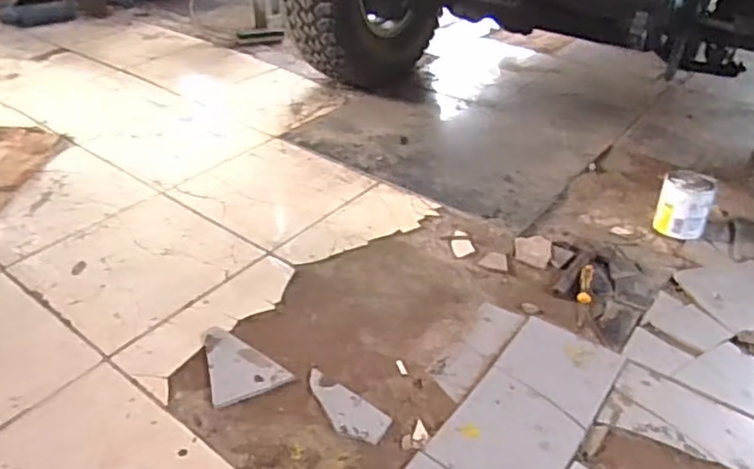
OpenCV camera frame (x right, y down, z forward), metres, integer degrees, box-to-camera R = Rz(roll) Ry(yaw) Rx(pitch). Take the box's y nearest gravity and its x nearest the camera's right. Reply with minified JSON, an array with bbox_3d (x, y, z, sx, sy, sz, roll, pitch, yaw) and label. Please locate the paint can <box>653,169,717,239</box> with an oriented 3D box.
[{"bbox_3d":[0.737,-0.077,1.458,0.114,0.130,0.138,20,41,23],"label":"paint can"}]

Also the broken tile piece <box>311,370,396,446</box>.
[{"bbox_3d":[-0.059,0.291,1.032,0.180,0.008,0.073,29,45,32],"label":"broken tile piece"}]

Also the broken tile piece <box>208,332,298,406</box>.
[{"bbox_3d":[-0.245,0.228,1.107,0.131,0.010,0.166,-15,40,-21],"label":"broken tile piece"}]

